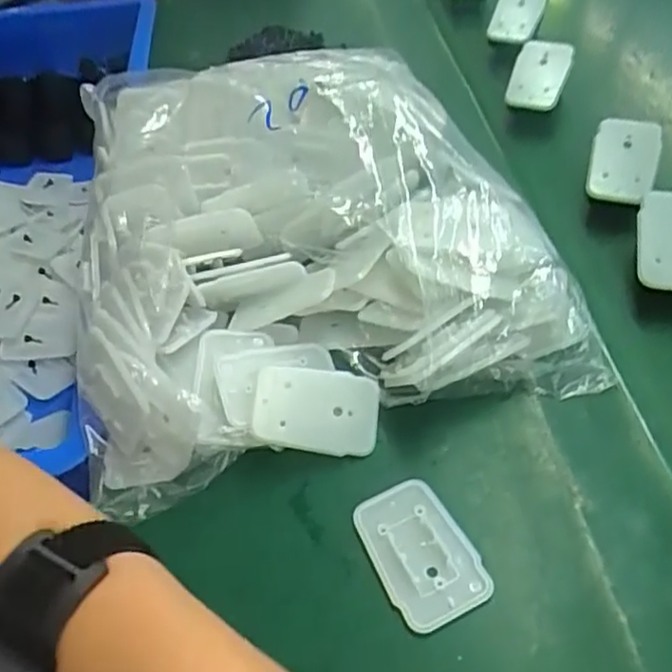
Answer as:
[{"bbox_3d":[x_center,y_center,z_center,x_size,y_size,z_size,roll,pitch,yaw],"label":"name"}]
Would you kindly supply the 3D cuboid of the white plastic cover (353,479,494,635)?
[{"bbox_3d":[0.040,0.102,0.324,0.044,0.005,0.068,-22,50,-12],"label":"white plastic cover"}]

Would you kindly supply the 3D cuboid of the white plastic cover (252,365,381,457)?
[{"bbox_3d":[-0.010,0.040,0.364,0.066,0.004,0.043,9,80,-9],"label":"white plastic cover"}]

